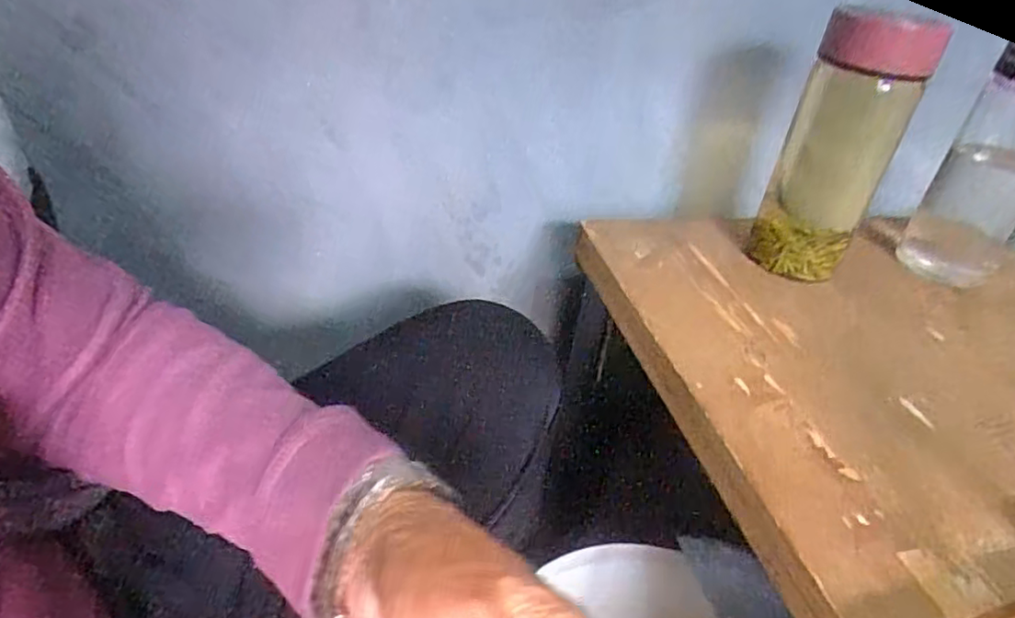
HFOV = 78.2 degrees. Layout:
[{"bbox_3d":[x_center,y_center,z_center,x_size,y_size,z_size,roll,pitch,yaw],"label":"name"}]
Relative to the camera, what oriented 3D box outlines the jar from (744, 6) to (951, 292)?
[{"bbox_3d":[0.235,-0.112,0.447,0.068,0.176,0.077,27,40,25],"label":"jar"}]

